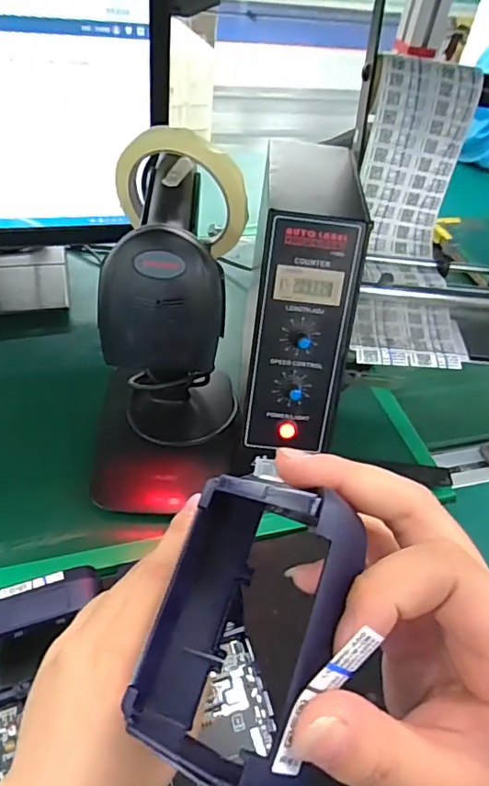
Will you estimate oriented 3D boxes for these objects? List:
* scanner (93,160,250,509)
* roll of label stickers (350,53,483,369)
[{"bbox_3d":[-0.059,-0.034,0.392,0.115,0.228,0.151,2,45,-5],"label":"scanner"},{"bbox_3d":[0.133,-0.138,0.430,0.091,0.065,0.242,3,85,-4],"label":"roll of label stickers"}]

